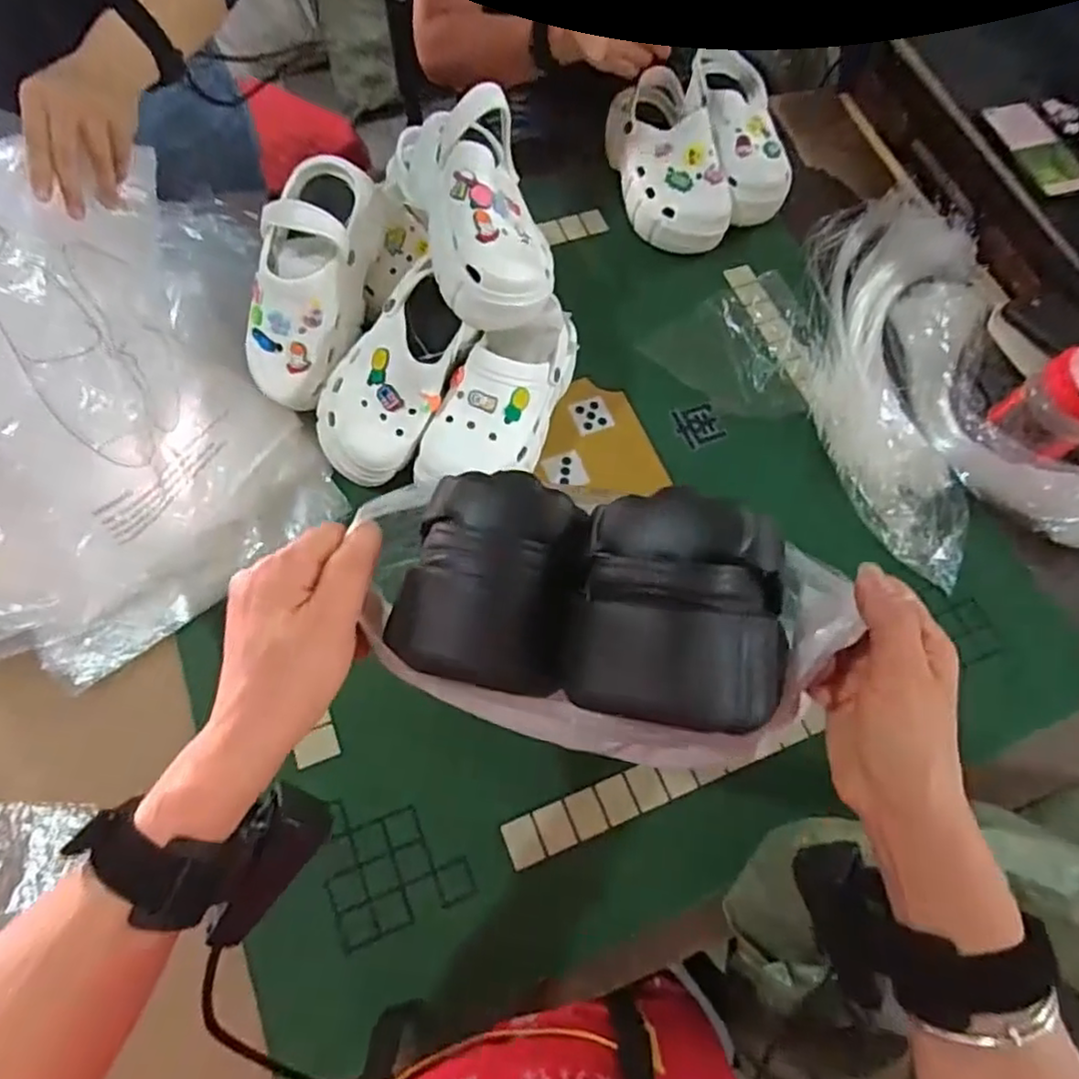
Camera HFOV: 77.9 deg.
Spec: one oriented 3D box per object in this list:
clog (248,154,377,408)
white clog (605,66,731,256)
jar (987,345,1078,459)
[{"bbox_3d":[-0.235,-0.259,0.679,0.096,0.103,0.246,18,98,4],"label":"clog"},{"bbox_3d":[0.172,-0.494,0.878,0.123,0.098,0.235,-12,69,-8],"label":"white clog"},{"bbox_3d":[0.577,-0.146,0.735,0.078,0.137,0.085,1,68,-3],"label":"jar"}]

